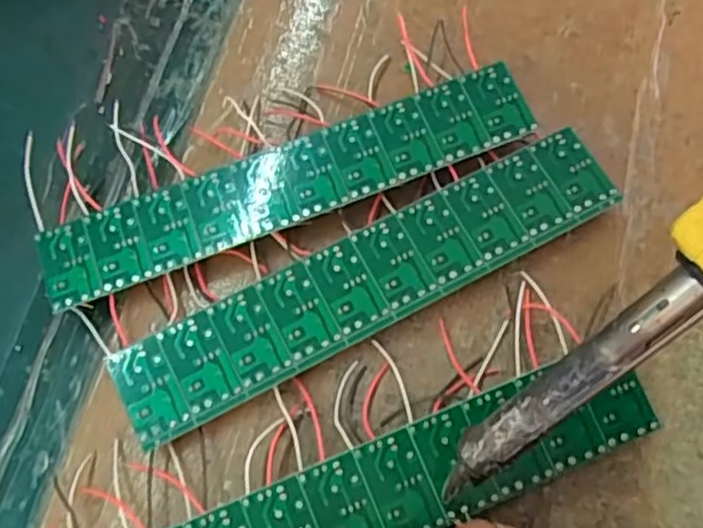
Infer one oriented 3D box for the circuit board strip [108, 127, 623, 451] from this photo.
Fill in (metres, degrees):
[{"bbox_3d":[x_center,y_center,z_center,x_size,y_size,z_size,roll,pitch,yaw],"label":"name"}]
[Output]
[{"bbox_3d":[0.008,0.006,0.279,0.200,0.016,0.039,-27,69,-8],"label":"circuit board strip"}]

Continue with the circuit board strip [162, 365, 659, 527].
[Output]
[{"bbox_3d":[0.008,0.078,0.242,0.198,0.008,0.039,-18,68,-5],"label":"circuit board strip"}]

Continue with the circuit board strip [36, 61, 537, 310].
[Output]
[{"bbox_3d":[-0.025,-0.031,0.293,0.199,0.020,0.035,-21,69,-5],"label":"circuit board strip"}]

